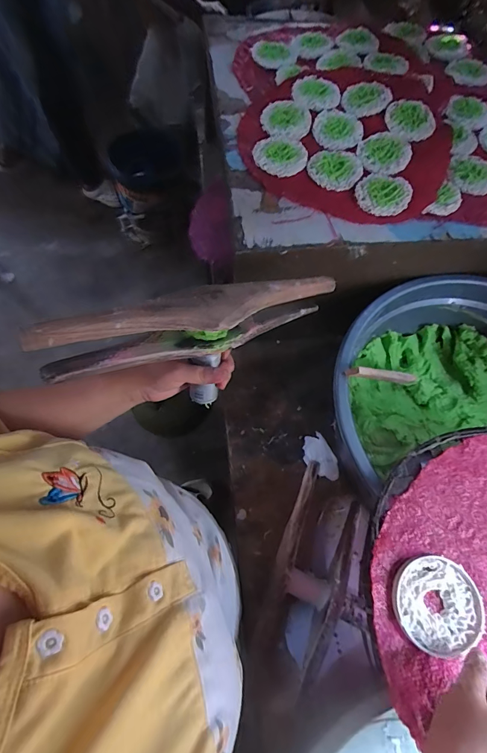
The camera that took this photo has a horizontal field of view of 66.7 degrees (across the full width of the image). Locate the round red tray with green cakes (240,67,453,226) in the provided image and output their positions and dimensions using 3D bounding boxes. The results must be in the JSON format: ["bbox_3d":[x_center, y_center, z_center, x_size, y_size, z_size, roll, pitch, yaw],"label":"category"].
[{"bbox_3d":[0.166,-0.378,0.575,0.307,0.032,0.331,1,65,-3],"label":"round red tray with green cakes"}]

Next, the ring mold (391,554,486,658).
[{"bbox_3d":[0.193,0.226,0.368,0.087,0.009,0.083,1,65,-3],"label":"ring mold"}]

